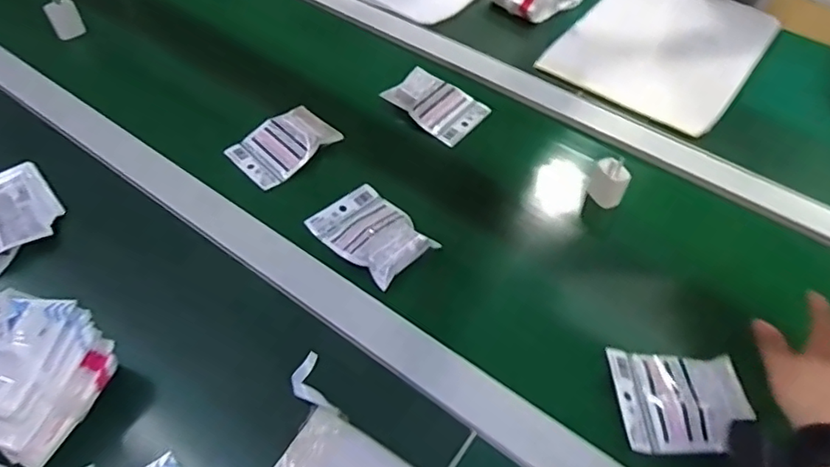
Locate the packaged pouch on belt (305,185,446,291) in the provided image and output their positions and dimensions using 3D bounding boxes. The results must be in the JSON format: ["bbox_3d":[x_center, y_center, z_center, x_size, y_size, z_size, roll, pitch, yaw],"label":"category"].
[{"bbox_3d":[-0.050,-0.004,0.650,0.130,0.022,0.095,38,59,24],"label":"packaged pouch on belt"}]

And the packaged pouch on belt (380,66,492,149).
[{"bbox_3d":[0.031,-0.188,0.808,0.128,0.032,0.099,35,58,22],"label":"packaged pouch on belt"}]

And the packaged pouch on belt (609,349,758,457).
[{"bbox_3d":[0.249,0.156,0.532,0.116,0.018,0.095,2,51,-2],"label":"packaged pouch on belt"}]

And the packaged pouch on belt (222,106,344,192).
[{"bbox_3d":[-0.176,-0.121,0.739,0.093,0.031,0.126,37,58,24],"label":"packaged pouch on belt"}]

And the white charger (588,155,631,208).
[{"bbox_3d":[0.241,-0.063,0.699,0.043,0.053,0.035,24,55,16],"label":"white charger"}]

